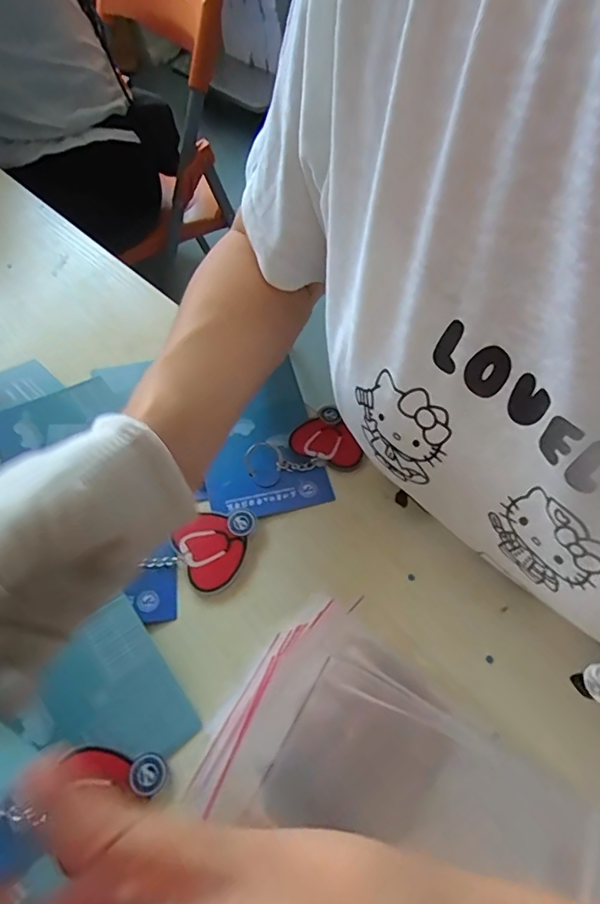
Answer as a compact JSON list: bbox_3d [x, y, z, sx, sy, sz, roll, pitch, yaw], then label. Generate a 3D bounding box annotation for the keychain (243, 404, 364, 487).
[{"bbox_3d":[0.000,-0.003,0.352,0.075,0.005,0.052,-15,55,-9],"label":"keychain"}]

